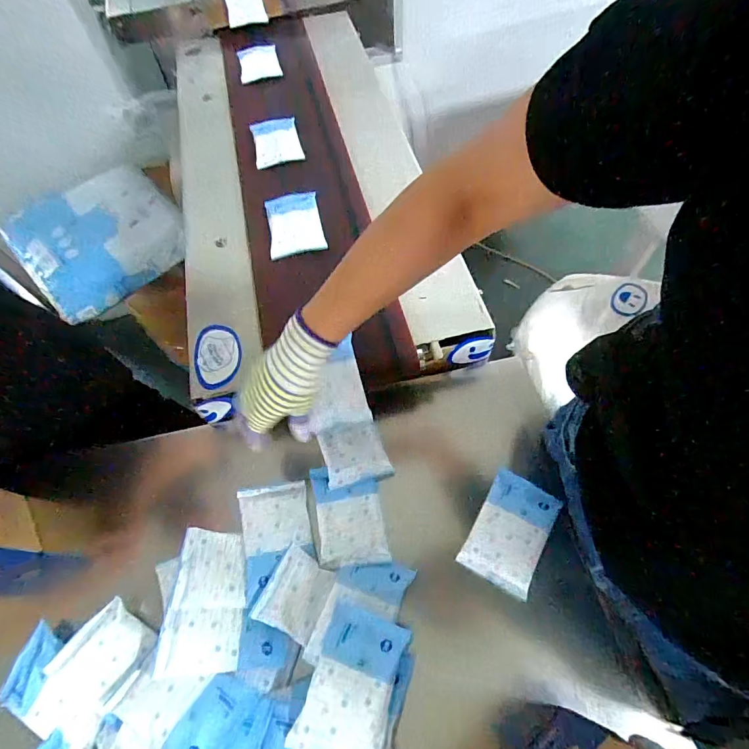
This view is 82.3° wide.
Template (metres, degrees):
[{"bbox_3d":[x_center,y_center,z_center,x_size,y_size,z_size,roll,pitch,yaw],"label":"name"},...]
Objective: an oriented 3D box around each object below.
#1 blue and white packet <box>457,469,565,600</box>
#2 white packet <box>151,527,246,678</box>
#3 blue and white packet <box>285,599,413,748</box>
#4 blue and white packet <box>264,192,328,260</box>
[{"bbox_3d":[0.168,0.189,0.524,0.082,0.011,0.131,28,65,17],"label":"blue and white packet"},{"bbox_3d":[-0.187,0.249,0.479,0.080,0.017,0.140,-1,60,2],"label":"white packet"},{"bbox_3d":[-0.023,0.315,0.435,0.083,0.031,0.132,15,62,11],"label":"blue and white packet"},{"bbox_3d":[-0.129,-0.246,0.686,0.084,0.026,0.145,-12,61,-4],"label":"blue and white packet"}]

